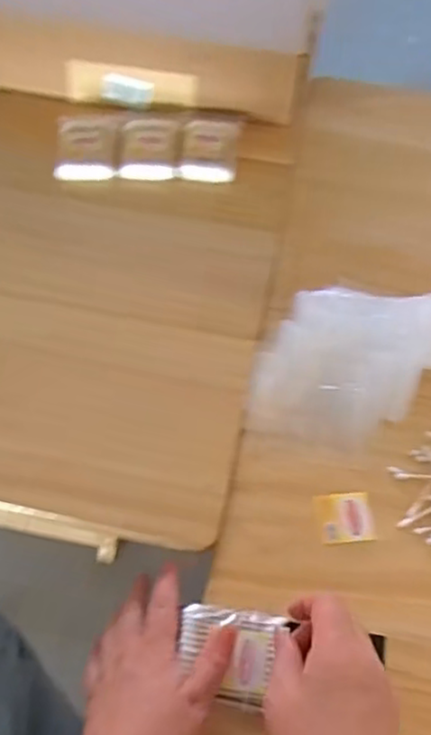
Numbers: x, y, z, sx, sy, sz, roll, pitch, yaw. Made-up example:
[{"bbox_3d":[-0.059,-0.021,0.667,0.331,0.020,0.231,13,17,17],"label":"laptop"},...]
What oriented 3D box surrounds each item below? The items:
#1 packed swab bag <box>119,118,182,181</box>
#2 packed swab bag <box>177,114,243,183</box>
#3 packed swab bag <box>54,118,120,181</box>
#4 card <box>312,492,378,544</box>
[{"bbox_3d":[-0.069,-0.231,0.716,0.060,0.017,0.079,3,60,-2],"label":"packed swab bag"},{"bbox_3d":[-0.004,-0.234,0.718,0.058,0.012,0.093,8,59,1],"label":"packed swab bag"},{"bbox_3d":[-0.131,-0.227,0.701,0.063,0.014,0.084,2,60,-3],"label":"packed swab bag"},{"bbox_3d":[0.103,0.117,0.534,0.043,0.004,0.040,-3,60,-6],"label":"card"}]

